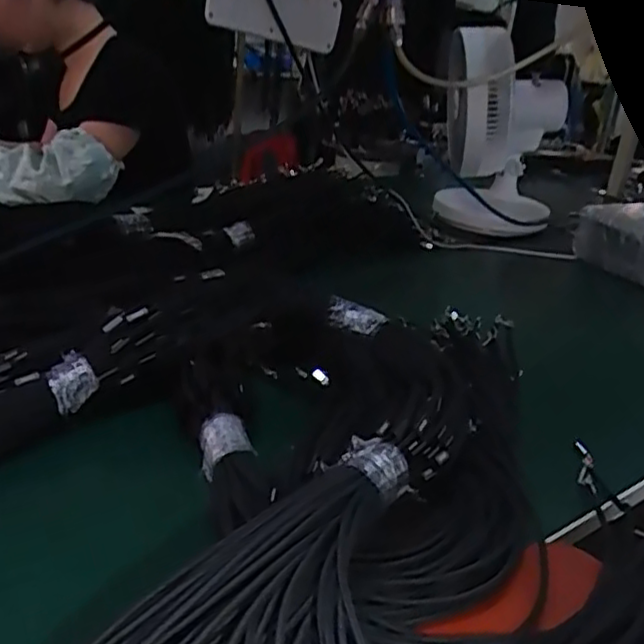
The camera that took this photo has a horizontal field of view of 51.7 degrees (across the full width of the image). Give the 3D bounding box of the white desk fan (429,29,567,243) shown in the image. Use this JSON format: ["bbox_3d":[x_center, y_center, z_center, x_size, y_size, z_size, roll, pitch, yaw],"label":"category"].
[{"bbox_3d":[0.296,-0.291,1.109,0.203,0.310,0.228,12,25,12],"label":"white desk fan"}]

